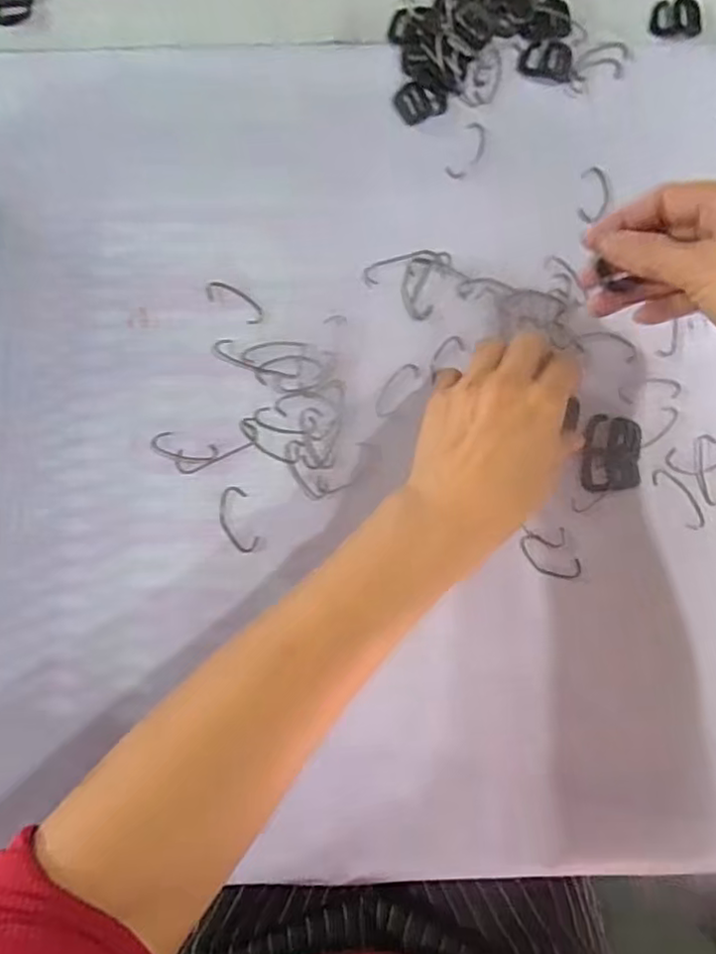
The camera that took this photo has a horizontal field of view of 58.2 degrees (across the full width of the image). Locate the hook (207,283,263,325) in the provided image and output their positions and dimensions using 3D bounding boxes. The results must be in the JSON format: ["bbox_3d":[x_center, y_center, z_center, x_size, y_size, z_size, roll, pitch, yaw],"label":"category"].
[{"bbox_3d":[-0.073,-0.105,0.384,0.039,0.004,0.015,32,84,3],"label":"hook"}]

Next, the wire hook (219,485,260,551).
[{"bbox_3d":[-0.068,0.024,0.362,0.018,0.004,0.039,-16,83,-3],"label":"wire hook"}]

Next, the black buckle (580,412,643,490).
[{"bbox_3d":[0.146,-0.014,0.370,0.034,0.005,0.044,7,83,0],"label":"black buckle"}]

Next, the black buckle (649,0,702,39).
[{"bbox_3d":[0.202,-0.292,0.408,0.033,0.004,0.025,-4,83,-1],"label":"black buckle"}]

